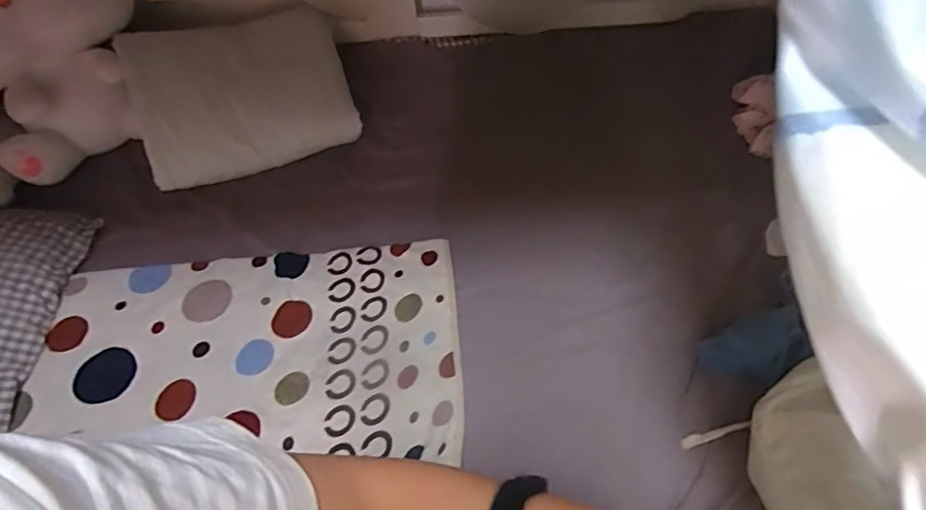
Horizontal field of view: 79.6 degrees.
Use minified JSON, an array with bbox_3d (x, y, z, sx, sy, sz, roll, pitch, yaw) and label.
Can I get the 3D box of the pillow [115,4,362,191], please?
[{"bbox_3d":[-0.539,-0.388,1.350,0.512,0.062,0.383,-14,96,-2],"label":"pillow"}]

